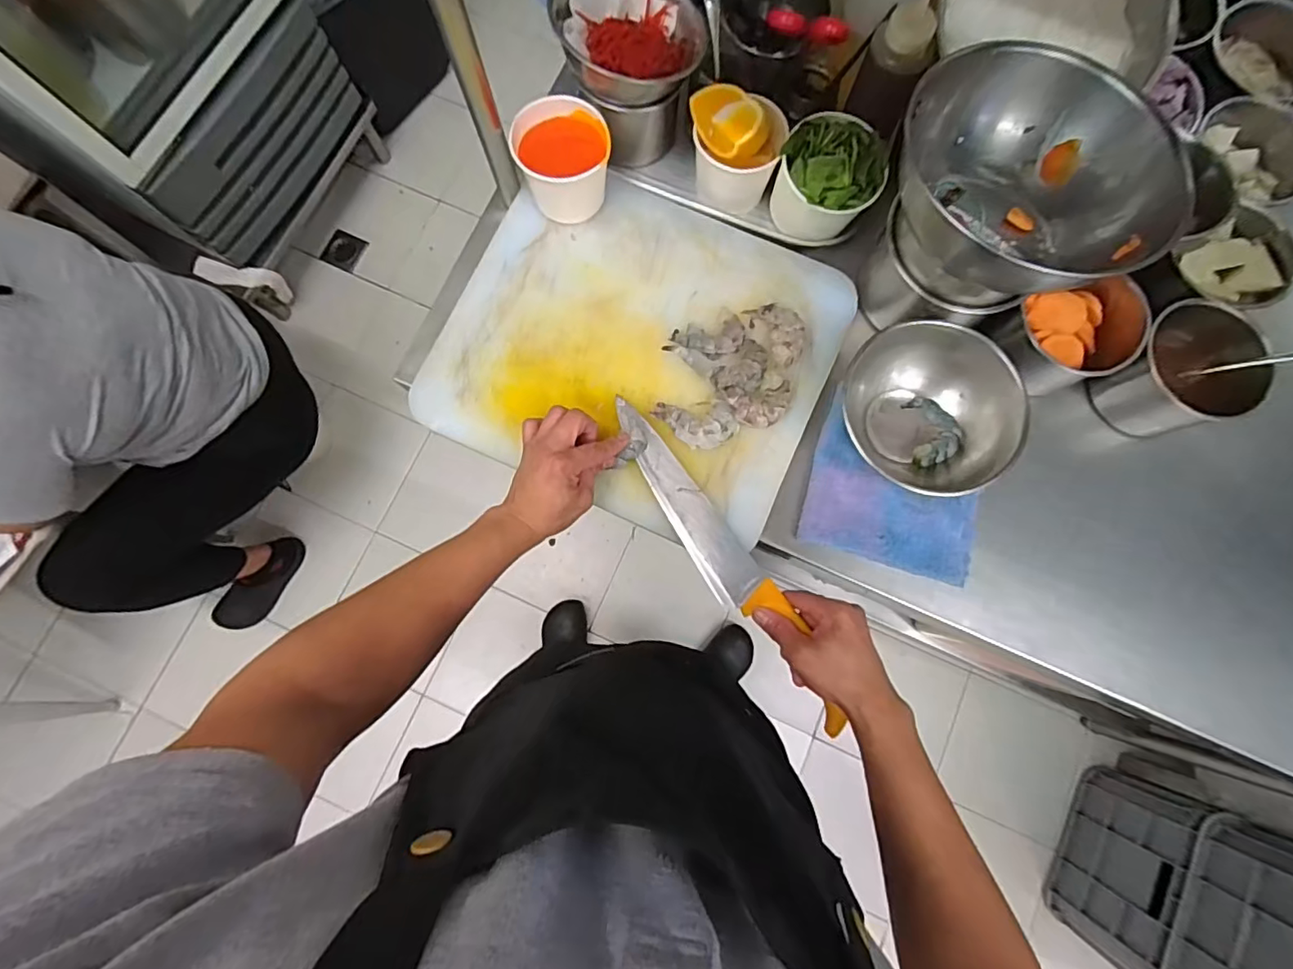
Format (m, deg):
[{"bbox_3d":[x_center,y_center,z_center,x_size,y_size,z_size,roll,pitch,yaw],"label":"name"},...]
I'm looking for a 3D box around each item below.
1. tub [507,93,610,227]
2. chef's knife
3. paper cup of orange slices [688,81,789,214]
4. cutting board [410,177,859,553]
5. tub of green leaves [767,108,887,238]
[{"bbox_3d":[-0.087,-0.336,0.577,0.087,0.076,0.081,0,80,0],"label":"tub"},{"bbox_3d":[0.073,0.063,0.533,0.048,0.028,0.350,-33,76,-6],"label":"chef's knife"},{"bbox_3d":[0.096,-0.349,0.585,0.095,0.098,0.071,-1,80,0],"label":"paper cup of orange slices"},{"bbox_3d":[-0.008,-0.148,0.576,0.385,0.028,0.334,24,80,4],"label":"cutting board"},{"bbox_3d":[0.187,-0.315,0.587,0.101,0.099,0.092,0,80,0],"label":"tub of green leaves"}]

